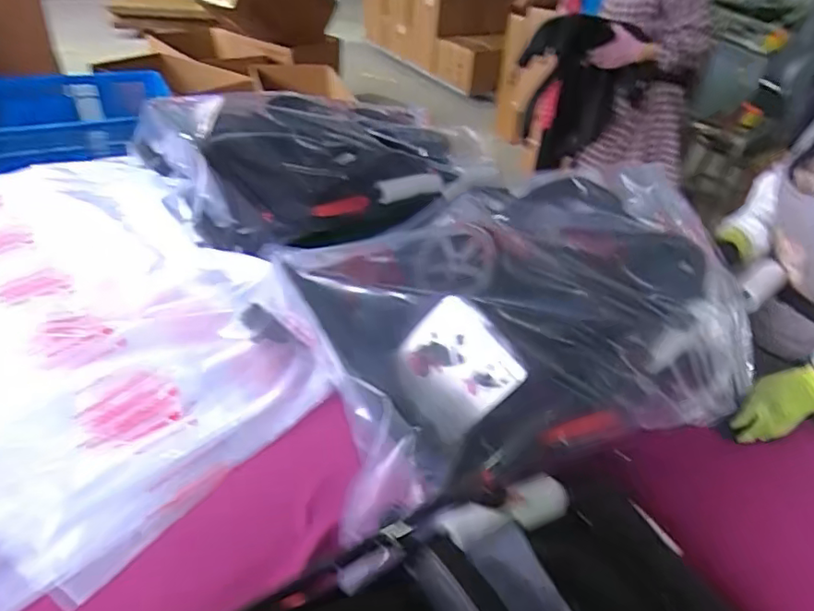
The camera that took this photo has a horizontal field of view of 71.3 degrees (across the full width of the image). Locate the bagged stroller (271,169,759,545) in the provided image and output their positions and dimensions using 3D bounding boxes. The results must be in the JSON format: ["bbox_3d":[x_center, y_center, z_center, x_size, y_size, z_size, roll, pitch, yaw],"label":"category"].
[{"bbox_3d":[0.166,0.009,0.816,0.608,0.226,0.413,-14,40,-24],"label":"bagged stroller"}]

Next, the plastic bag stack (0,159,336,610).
[{"bbox_3d":[-0.544,0.034,0.923,0.613,0.142,0.866,-23,54,-27],"label":"plastic bag stack"}]

